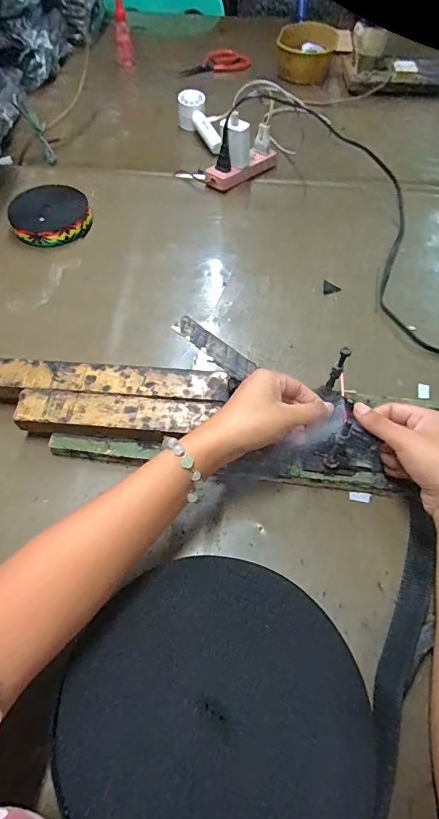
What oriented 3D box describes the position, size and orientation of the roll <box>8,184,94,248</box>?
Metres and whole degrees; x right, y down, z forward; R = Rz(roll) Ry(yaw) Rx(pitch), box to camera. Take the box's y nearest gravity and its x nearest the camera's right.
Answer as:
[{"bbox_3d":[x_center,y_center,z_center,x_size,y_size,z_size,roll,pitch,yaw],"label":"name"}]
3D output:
[{"bbox_3d":[-0.255,-0.298,0.647,0.112,0.033,0.126,-14,58,-9],"label":"roll"}]

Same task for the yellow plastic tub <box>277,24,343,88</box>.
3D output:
[{"bbox_3d":[0.199,-0.803,0.958,0.131,0.061,0.178,6,57,4],"label":"yellow plastic tub"}]

